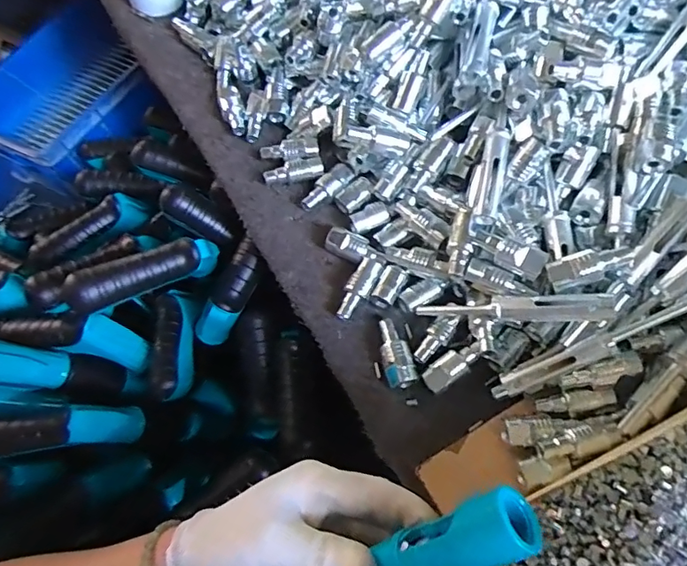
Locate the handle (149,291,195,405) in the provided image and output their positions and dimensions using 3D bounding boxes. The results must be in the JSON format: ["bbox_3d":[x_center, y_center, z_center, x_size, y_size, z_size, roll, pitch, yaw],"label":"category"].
[{"bbox_3d":[-0.165,0.058,0.492,0.035,0.029,0.113,-9,66,-1],"label":"handle"}]

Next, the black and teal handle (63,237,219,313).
[{"bbox_3d":[-0.164,-0.007,0.427,0.125,0.041,0.027,-23,66,-26],"label":"black and teal handle"}]

